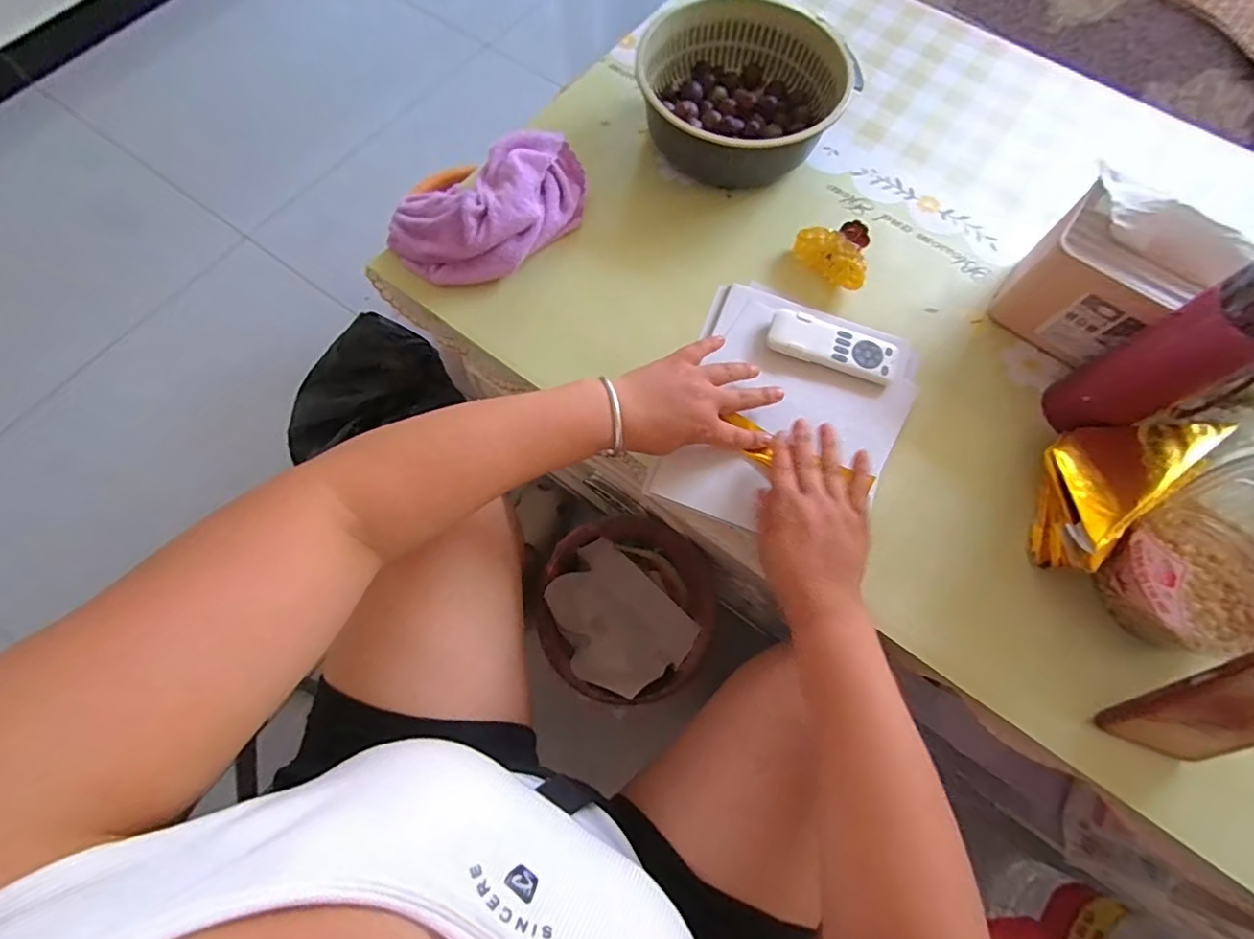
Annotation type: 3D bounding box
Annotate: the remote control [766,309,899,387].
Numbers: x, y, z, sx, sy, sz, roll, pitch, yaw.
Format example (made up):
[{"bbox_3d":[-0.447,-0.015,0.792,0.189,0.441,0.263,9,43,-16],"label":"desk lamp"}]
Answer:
[{"bbox_3d":[0.202,-0.121,0.525,0.123,0.011,0.051,22,72,6],"label":"remote control"}]

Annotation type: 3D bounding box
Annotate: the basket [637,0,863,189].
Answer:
[{"bbox_3d":[0.128,-0.432,0.609,0.230,0.076,0.207,36,74,10],"label":"basket"}]

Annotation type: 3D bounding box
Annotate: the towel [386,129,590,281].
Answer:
[{"bbox_3d":[-0.137,-0.270,0.551,0.213,0.054,0.127,-24,73,-9],"label":"towel"}]

